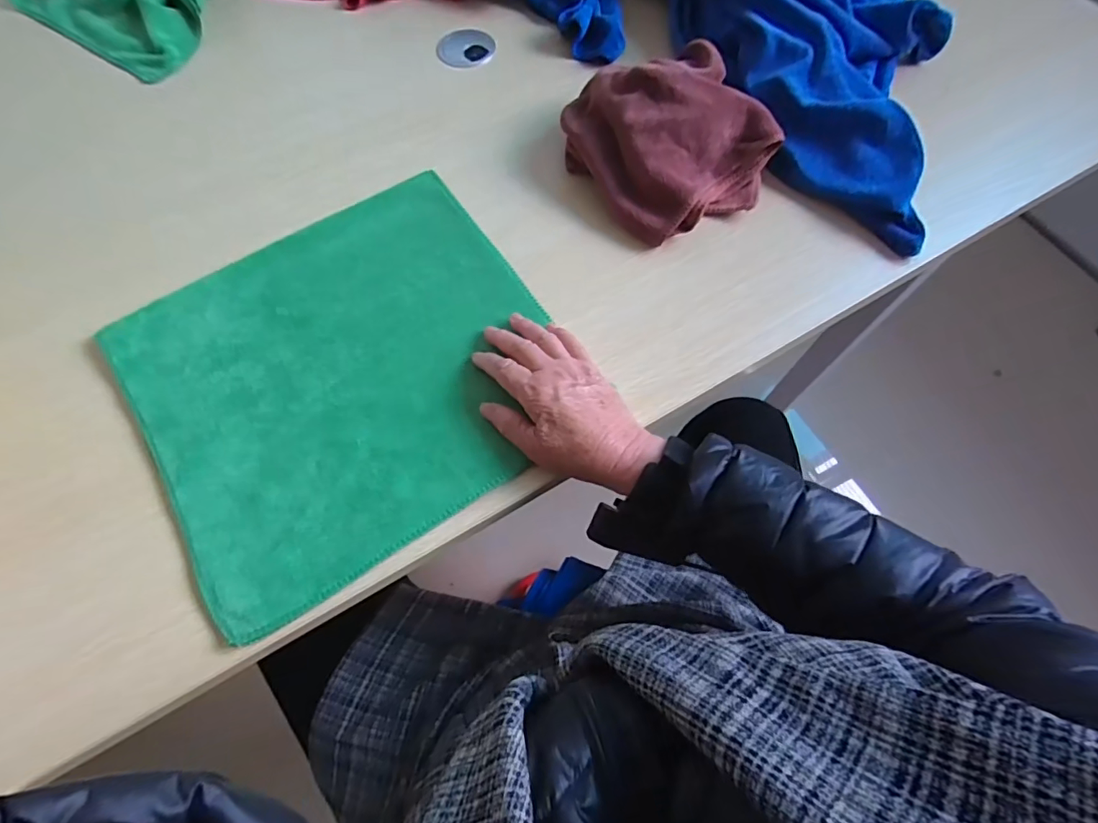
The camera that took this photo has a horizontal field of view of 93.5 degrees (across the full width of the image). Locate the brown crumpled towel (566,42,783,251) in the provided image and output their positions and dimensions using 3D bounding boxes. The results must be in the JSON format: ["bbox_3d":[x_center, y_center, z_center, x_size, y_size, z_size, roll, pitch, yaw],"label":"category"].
[{"bbox_3d":[0.116,-0.269,0.493,0.176,0.078,0.184,-26,69,-11],"label":"brown crumpled towel"}]

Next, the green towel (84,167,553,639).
[{"bbox_3d":[-0.167,-0.037,0.436,0.325,0.009,0.312,-33,69,-11],"label":"green towel"}]

